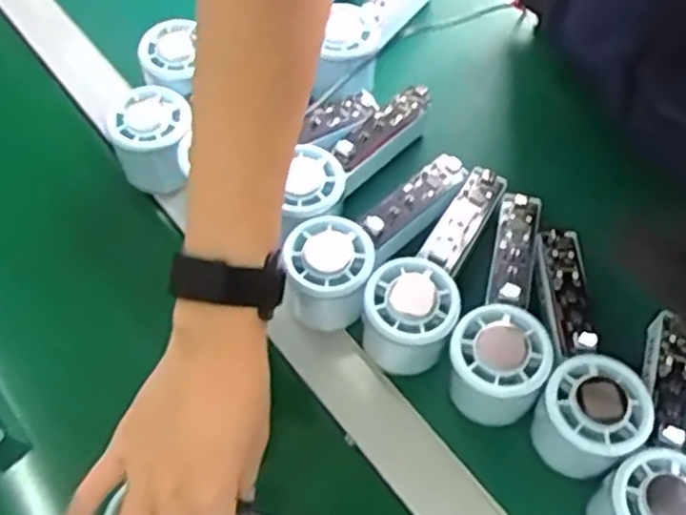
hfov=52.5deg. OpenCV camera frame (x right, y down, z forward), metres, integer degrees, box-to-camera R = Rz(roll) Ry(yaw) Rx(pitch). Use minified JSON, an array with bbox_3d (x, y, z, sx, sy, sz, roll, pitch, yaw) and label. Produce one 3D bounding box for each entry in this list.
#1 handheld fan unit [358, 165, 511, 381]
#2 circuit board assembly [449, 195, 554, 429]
[{"bbox_3d":[0.063,0.004,0.453,0.054,0.058,0.154,25,67,15],"label":"handheld fan unit"},{"bbox_3d":[0.106,0.024,0.436,0.052,0.048,0.150,15,65,11],"label":"circuit board assembly"}]

